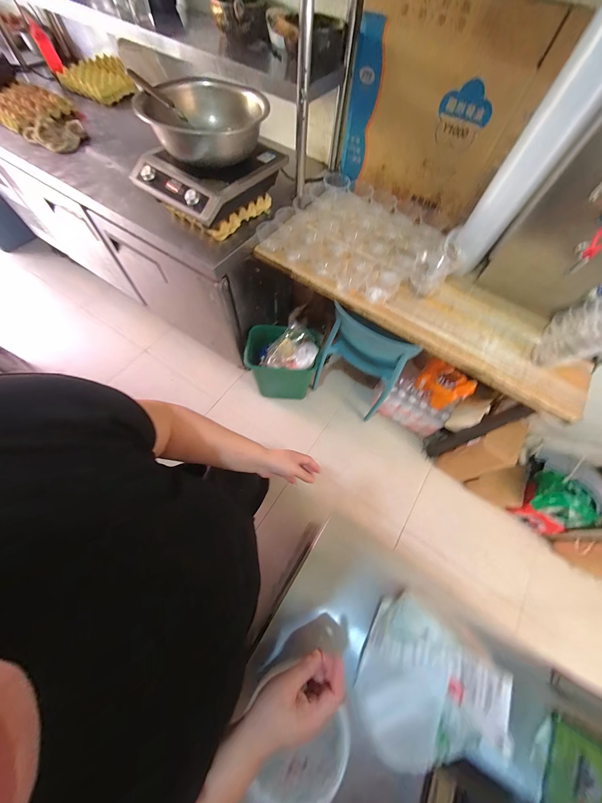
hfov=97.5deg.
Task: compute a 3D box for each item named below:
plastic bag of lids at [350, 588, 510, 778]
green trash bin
[{"bbox_3d":[0.192,0.444,0.382,0.181,0.147,0.196,33,69,11],"label":"plastic bag of lids"},{"bbox_3d":[-0.097,-0.197,1.376,0.345,0.425,0.243,0,66,-3],"label":"green trash bin"}]

